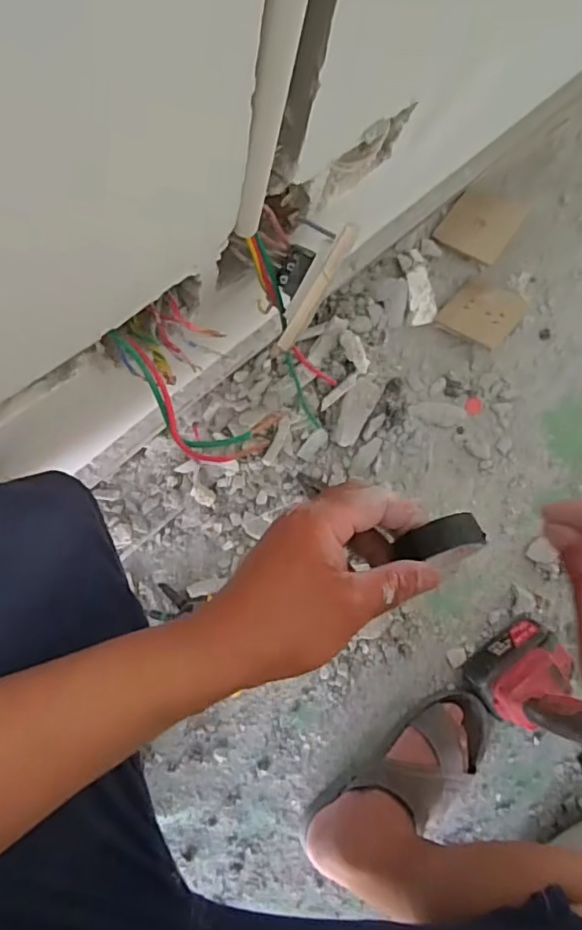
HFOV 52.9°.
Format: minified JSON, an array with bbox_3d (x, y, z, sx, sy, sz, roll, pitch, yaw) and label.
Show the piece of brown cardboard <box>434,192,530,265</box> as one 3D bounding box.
[{"bbox_3d":[0.238,-0.304,0.735,0.086,0.005,0.083,34,93,22],"label":"piece of brown cardboard"}]

